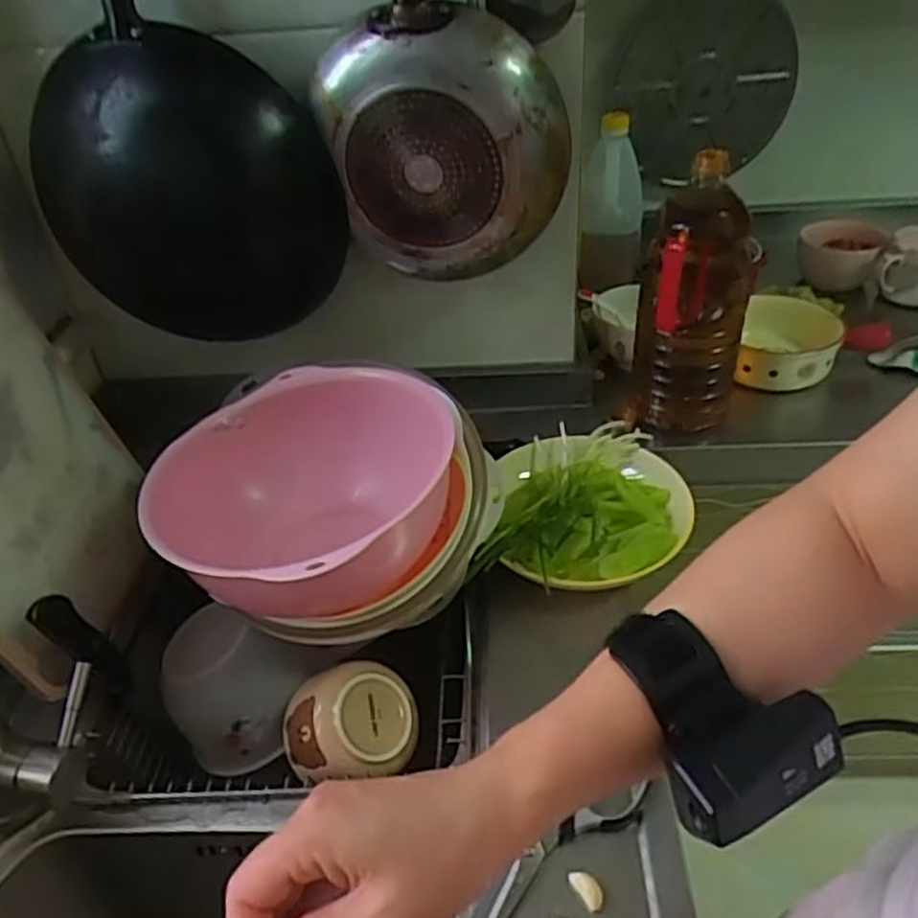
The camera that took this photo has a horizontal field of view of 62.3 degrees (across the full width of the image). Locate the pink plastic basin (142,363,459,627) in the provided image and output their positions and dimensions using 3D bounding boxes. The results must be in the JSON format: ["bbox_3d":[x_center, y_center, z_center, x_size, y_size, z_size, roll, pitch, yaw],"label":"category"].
[{"bbox_3d":[-0.118,0.038,0.632,0.234,0.127,0.233,-3,38,2],"label":"pink plastic basin"}]

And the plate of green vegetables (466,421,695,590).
[{"bbox_3d":[0.120,0.040,0.713,0.178,0.030,0.204,4,38,11],"label":"plate of green vegetables"}]

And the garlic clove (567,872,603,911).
[{"bbox_3d":[0.080,0.269,0.475,0.013,0.014,0.023,-30,44,-29],"label":"garlic clove"}]

